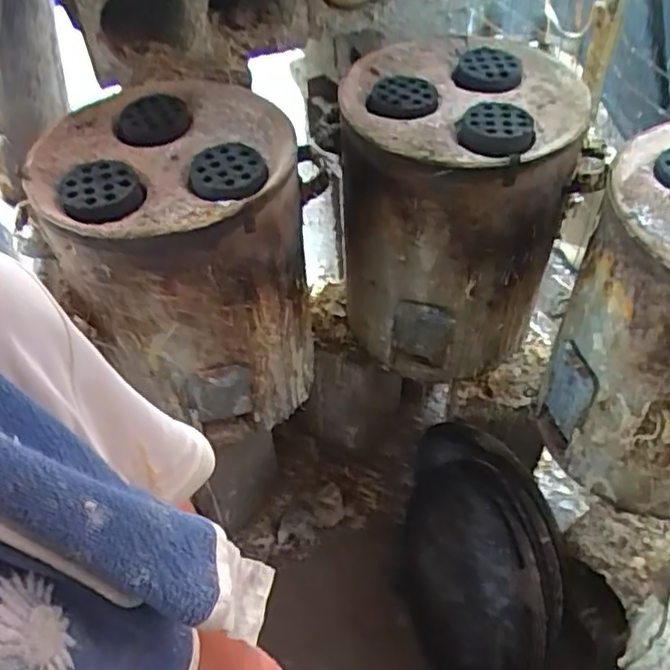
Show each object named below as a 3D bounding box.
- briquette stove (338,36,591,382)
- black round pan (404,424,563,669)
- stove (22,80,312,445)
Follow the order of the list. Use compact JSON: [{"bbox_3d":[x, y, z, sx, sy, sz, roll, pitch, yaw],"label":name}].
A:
[{"bbox_3d":[0.183,-0.175,1.121,0.337,0.500,0.296,12,51,11],"label":"briquette stove"},{"bbox_3d":[0.243,0.400,1.192,0.071,0.469,0.344,2,-1,-39],"label":"black round pan"},{"bbox_3d":[-0.225,-0.107,1.070,0.347,0.442,0.356,-16,52,-12],"label":"stove"}]

